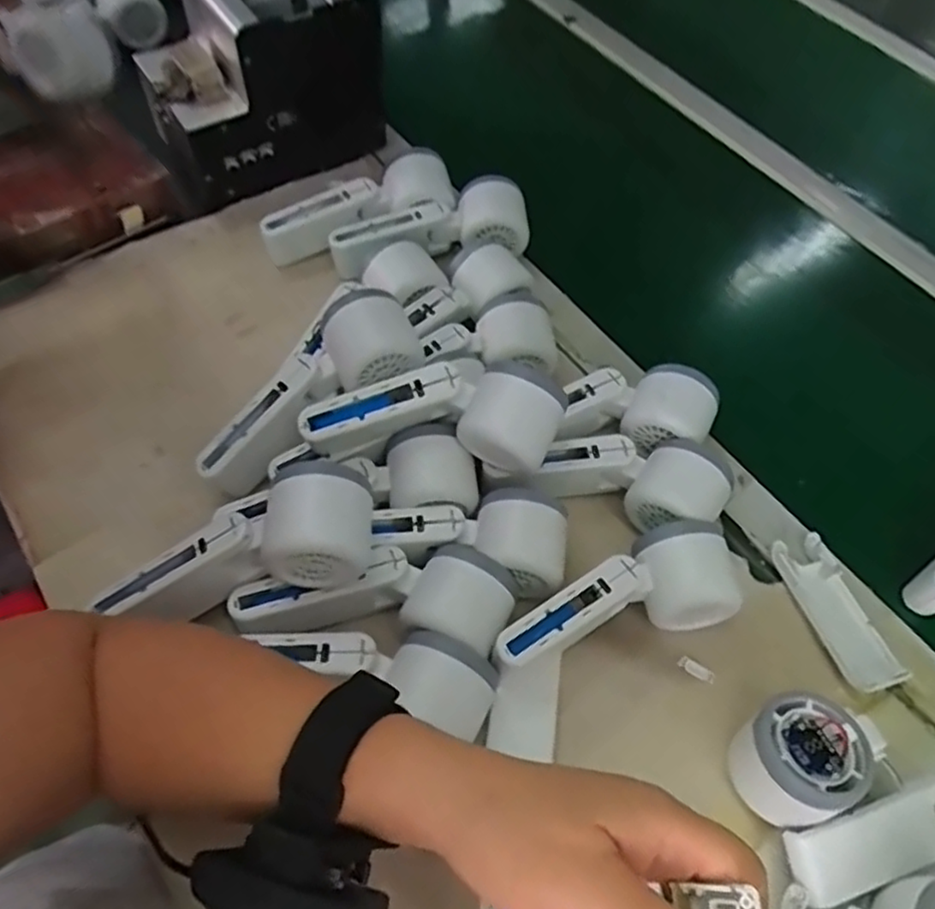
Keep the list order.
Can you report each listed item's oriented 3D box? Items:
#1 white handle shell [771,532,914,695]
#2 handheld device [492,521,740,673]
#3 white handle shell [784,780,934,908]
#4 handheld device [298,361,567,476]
[{"bbox_3d":[0.245,0.106,0.461,0.041,0.016,0.105,-11,60,-13],"label":"white handle shell"},{"bbox_3d":[0.089,0.091,0.434,0.161,0.054,0.063,-11,58,-11],"label":"handheld device"},{"bbox_3d":[0.227,0.215,0.379,0.101,0.028,0.037,-11,60,-13],"label":"white handle shell"},{"bbox_3d":[-0.020,-0.026,0.446,0.165,0.052,0.058,4,58,-4],"label":"handheld device"}]

